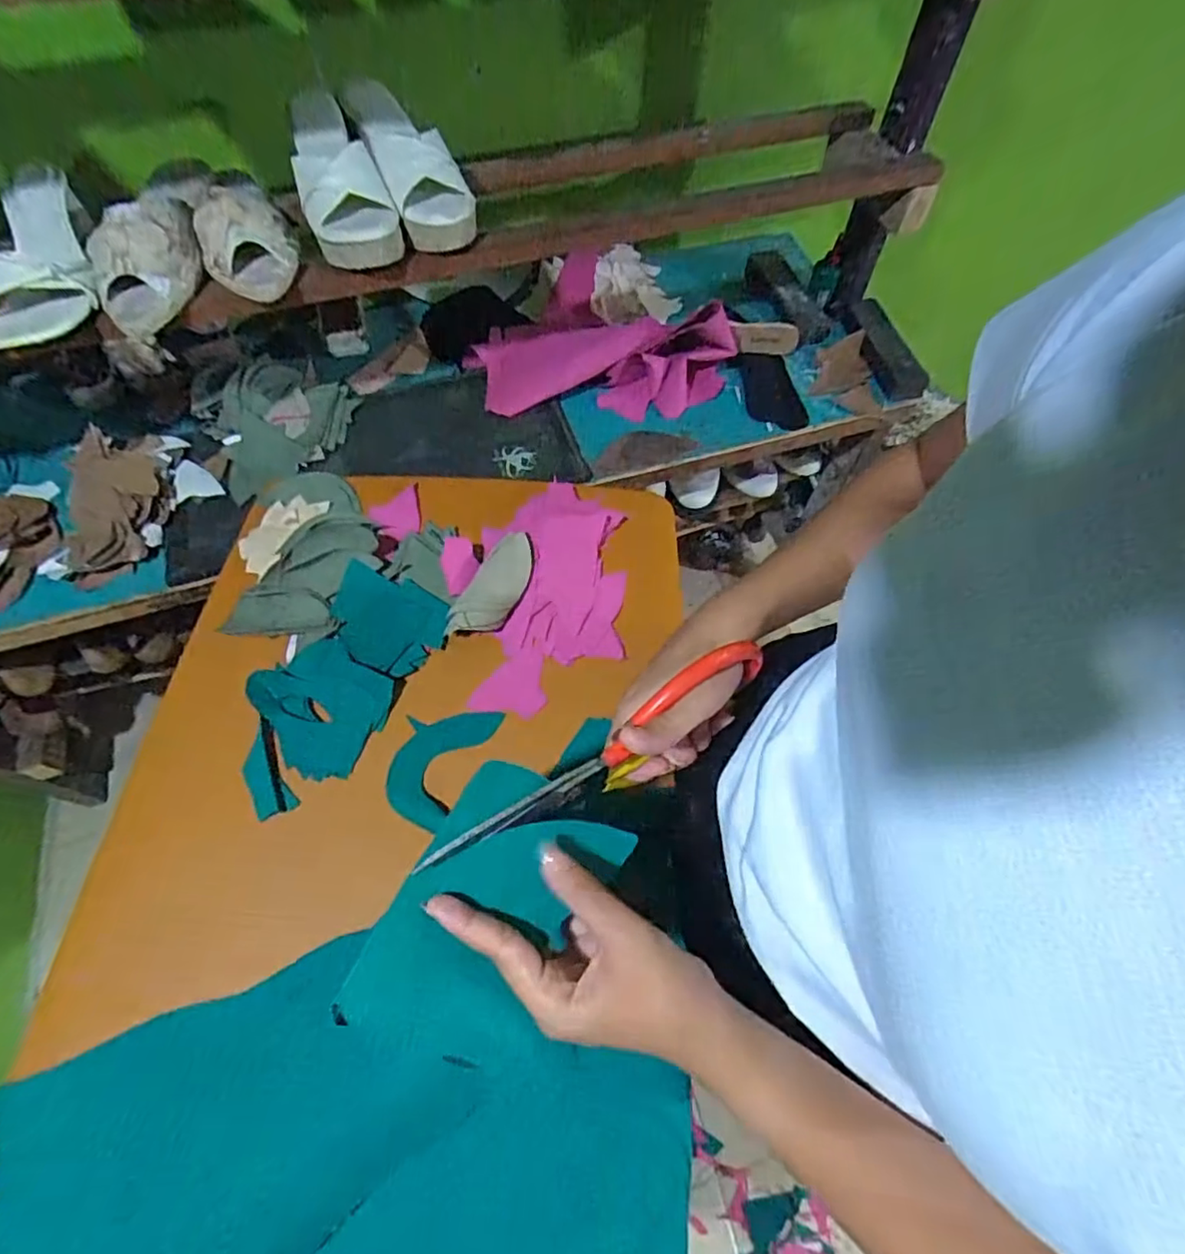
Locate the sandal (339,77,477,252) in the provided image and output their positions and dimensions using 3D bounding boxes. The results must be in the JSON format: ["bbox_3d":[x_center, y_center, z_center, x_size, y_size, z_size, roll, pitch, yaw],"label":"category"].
[{"bbox_3d":[-0.194,-0.491,0.649,0.079,0.062,0.228,-27,66,-13],"label":"sandal"}]

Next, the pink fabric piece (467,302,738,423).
[{"bbox_3d":[0.014,-0.383,0.873,0.371,0.079,0.140,3,63,1],"label":"pink fabric piece"}]

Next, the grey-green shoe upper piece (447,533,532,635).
[{"bbox_3d":[-0.092,-0.043,0.588,0.046,0.023,0.121,21,65,10],"label":"grey-green shoe upper piece"}]

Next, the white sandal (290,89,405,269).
[{"bbox_3d":[-0.269,-0.476,0.637,0.082,0.064,0.255,-20,65,-10],"label":"white sandal"}]

